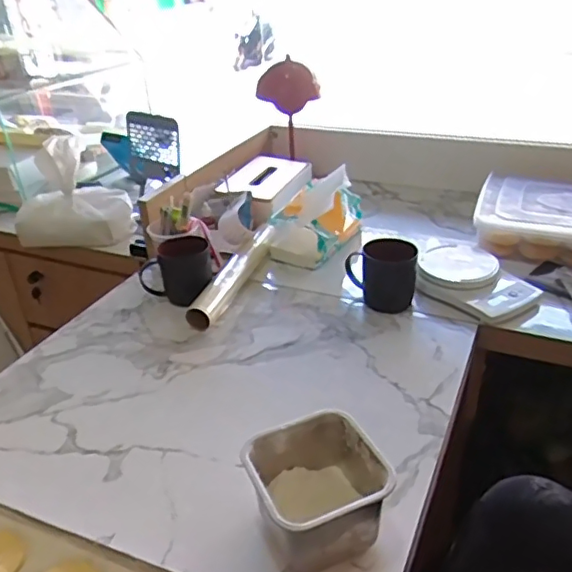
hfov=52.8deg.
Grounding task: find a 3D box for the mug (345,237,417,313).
[{"bbox_3d":[0.150,-0.022,0.907,0.106,0.097,0.075,0,30,6],"label":"mug"}]

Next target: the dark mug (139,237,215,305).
[{"bbox_3d":[-0.181,-0.021,0.954,0.115,0.096,0.092,-12,31,-14],"label":"dark mug"}]

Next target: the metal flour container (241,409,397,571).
[{"bbox_3d":[0.032,0.203,0.559,0.118,0.092,0.118,-16,32,-20],"label":"metal flour container"}]

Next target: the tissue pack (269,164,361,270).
[{"bbox_3d":[0.060,-0.130,1.086,0.128,0.125,0.177,12,33,24],"label":"tissue pack"}]

